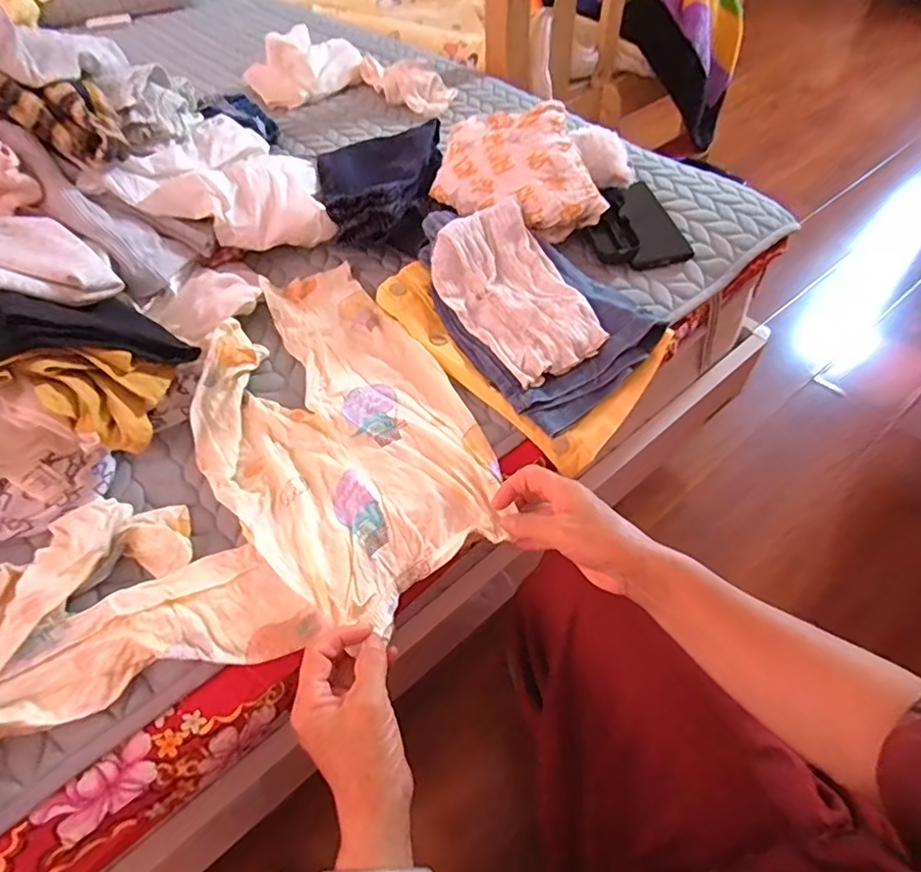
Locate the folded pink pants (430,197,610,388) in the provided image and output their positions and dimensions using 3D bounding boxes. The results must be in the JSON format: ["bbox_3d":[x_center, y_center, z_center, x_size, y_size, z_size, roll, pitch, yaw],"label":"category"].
[{"bbox_3d":[0.057,-0.151,0.574,0.127,0.029,0.204,-31,70,-14],"label":"folded pink pants"}]

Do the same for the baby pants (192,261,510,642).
[{"bbox_3d":[-0.127,-0.018,0.531,0.224,0.062,0.373,-29,57,-18],"label":"baby pants"}]

